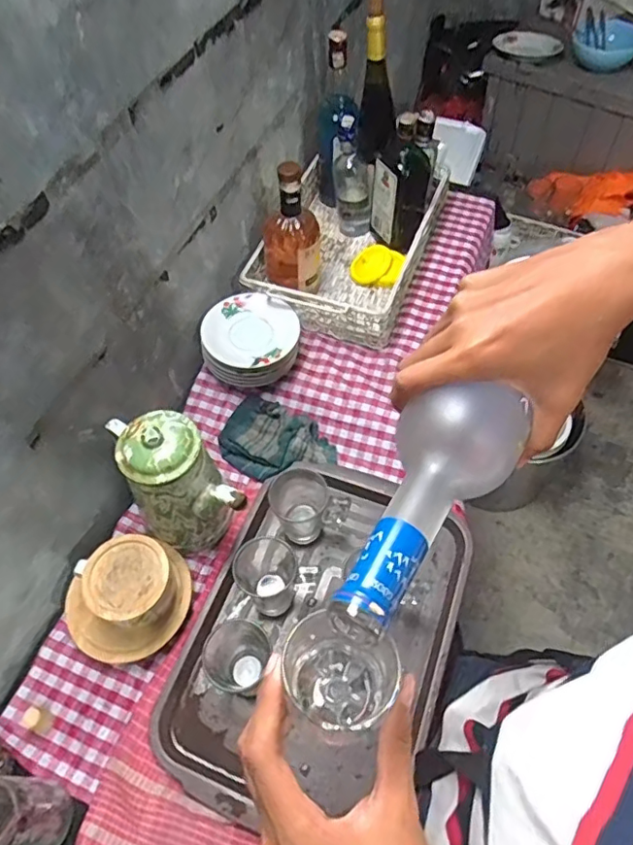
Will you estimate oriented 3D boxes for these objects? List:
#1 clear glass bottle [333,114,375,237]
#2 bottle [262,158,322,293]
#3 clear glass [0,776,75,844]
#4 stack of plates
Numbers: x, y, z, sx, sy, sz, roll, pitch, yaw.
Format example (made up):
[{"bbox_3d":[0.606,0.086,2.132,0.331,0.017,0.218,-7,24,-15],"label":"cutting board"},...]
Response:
[{"bbox_3d":[0.065,-0.443,1.005,0.063,0.212,0.067,-6,57,-3],"label":"clear glass bottle"},{"bbox_3d":[-0.042,-0.320,0.908,0.094,0.231,0.110,-1,57,1],"label":"bottle"},{"bbox_3d":[-0.315,0.405,0.561,0.088,0.129,0.074,-10,57,-5],"label":"clear glass"},{"bbox_3d":[-0.102,-0.122,0.892,0.147,0.090,0.151,-8,57,-4],"label":"stack of plates"}]

